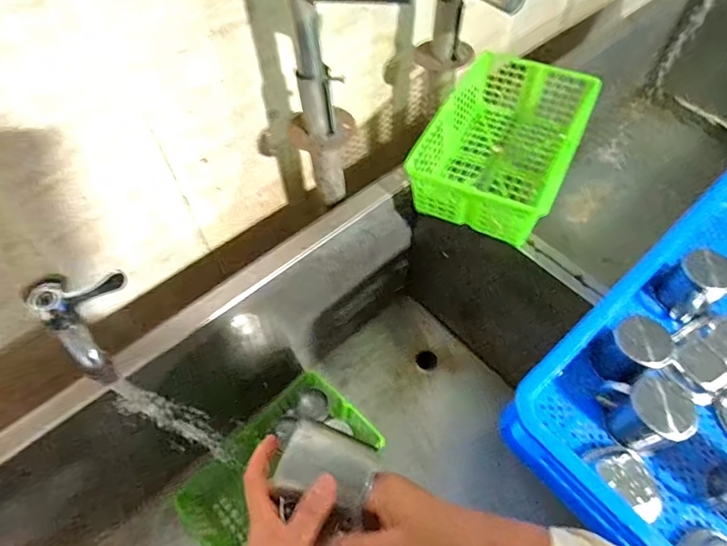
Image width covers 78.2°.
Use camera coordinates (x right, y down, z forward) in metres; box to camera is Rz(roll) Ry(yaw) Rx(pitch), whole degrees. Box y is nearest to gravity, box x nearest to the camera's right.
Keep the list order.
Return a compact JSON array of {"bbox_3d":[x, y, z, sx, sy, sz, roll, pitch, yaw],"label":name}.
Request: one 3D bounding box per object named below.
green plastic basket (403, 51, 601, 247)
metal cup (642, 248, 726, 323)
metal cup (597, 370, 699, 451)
[{"bbox_3d":[0.233,-0.221,0.762,0.220,0.095,0.328,23,61,13],"label":"green plastic basket"},{"bbox_3d":[0.448,0.012,0.607,0.074,0.083,0.069,0,58,0],"label":"metal cup"},{"bbox_3d":[0.327,0.158,0.513,0.067,0.078,0.071,0,58,0],"label":"metal cup"}]

